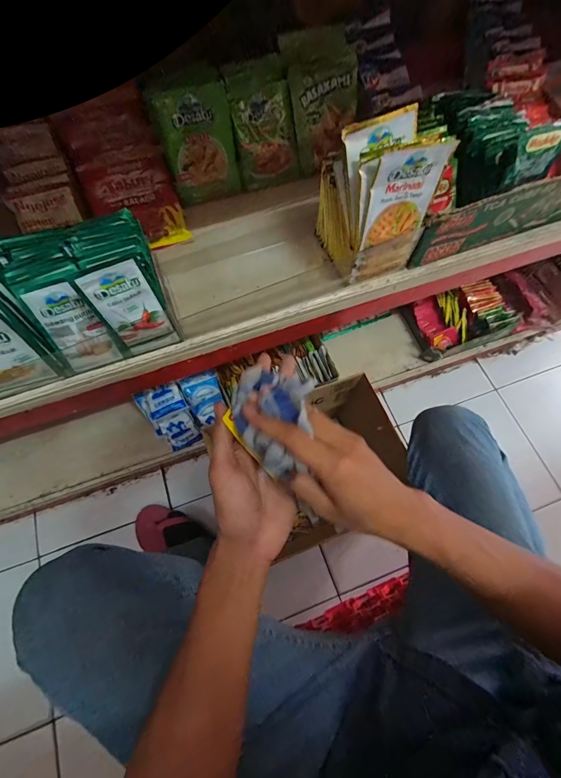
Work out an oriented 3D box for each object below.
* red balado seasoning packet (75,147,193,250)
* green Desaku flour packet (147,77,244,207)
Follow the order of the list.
[{"bbox_3d":[-0.200,-0.259,0.472,0.113,0.010,0.138,-24,91,-7],"label":"red balado seasoning packet"},{"bbox_3d":[-0.105,-0.322,0.453,0.092,0.127,0.020,-23,52,-9],"label":"green Desaku flour packet"}]

